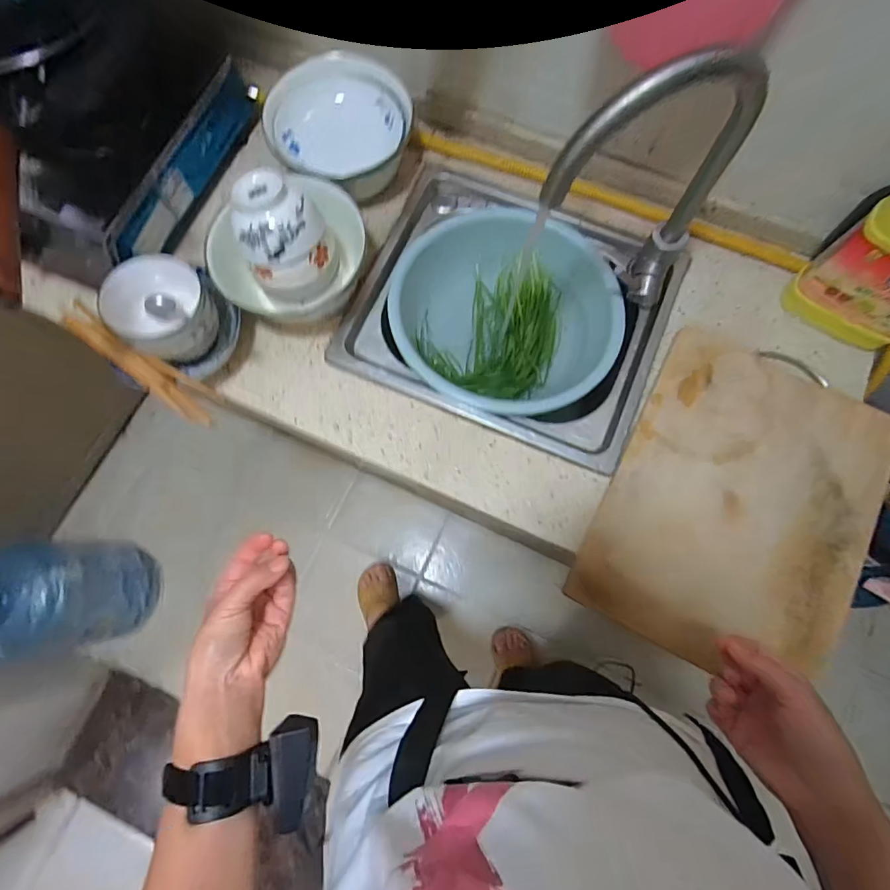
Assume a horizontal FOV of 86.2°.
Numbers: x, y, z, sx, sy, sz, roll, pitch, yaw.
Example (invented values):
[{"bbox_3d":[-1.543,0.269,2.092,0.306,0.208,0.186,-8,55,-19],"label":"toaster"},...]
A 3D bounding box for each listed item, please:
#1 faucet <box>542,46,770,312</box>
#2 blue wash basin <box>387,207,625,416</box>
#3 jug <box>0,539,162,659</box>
[{"bbox_3d":[0.208,-0.242,0.516,0.221,0.342,0.071,-27,77,-6],"label":"faucet"},{"bbox_3d":[0.089,-0.183,0.728,0.307,0.112,0.317,0,76,1],"label":"blue wash basin"},{"bbox_3d":[-0.937,0.340,1.076,0.249,0.561,0.233,-4,76,0],"label":"jug"}]

